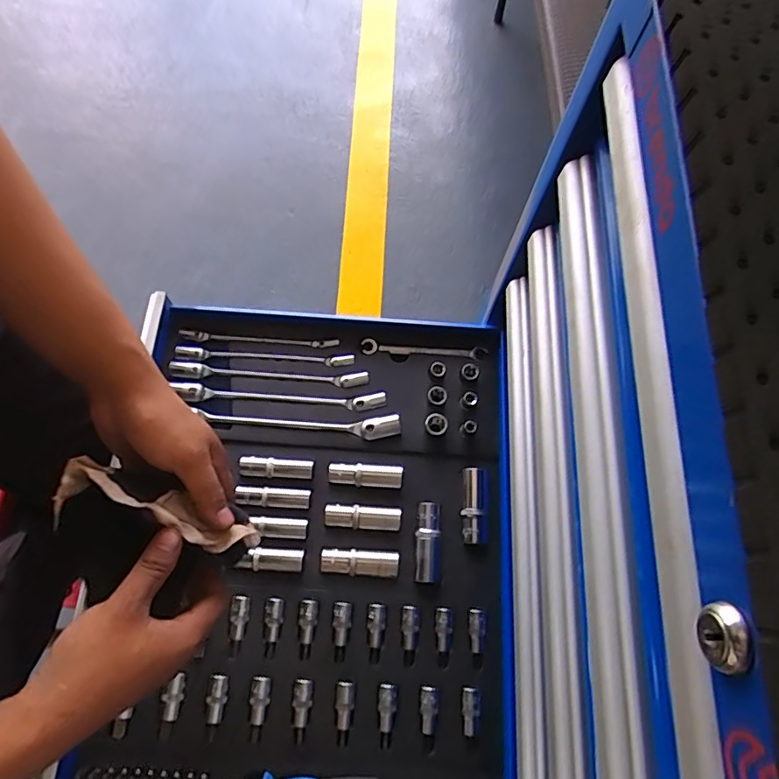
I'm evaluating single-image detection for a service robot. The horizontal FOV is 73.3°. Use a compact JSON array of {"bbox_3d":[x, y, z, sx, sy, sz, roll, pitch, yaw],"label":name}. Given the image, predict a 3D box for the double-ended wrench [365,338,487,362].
[{"bbox_3d":[0.040,-0.045,0.600,0.141,0.011,0.020,6,69,0],"label":"double-ended wrench"}]

